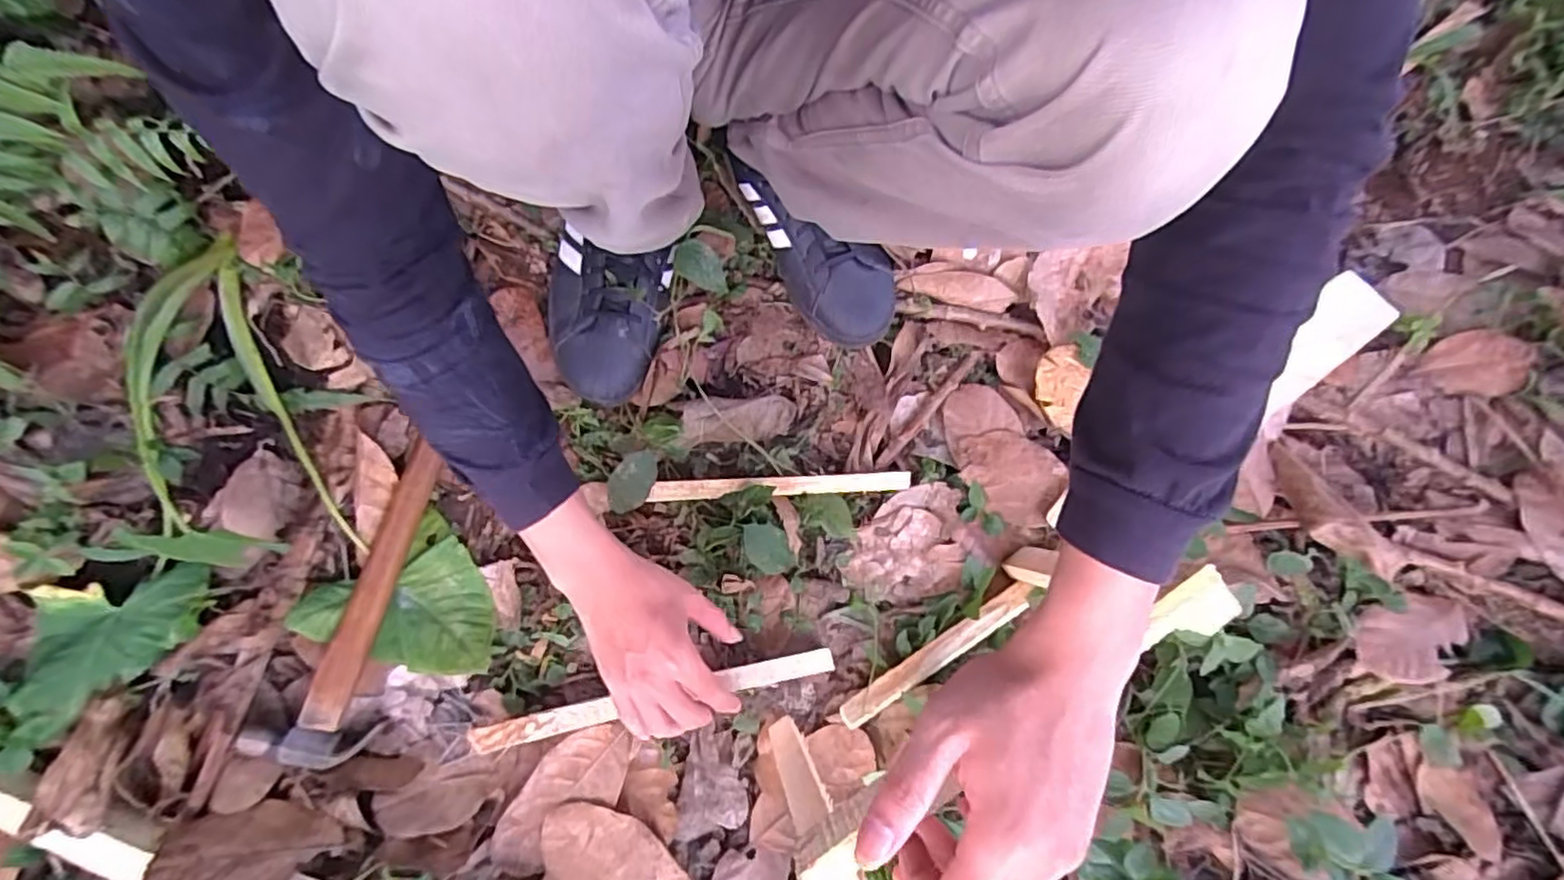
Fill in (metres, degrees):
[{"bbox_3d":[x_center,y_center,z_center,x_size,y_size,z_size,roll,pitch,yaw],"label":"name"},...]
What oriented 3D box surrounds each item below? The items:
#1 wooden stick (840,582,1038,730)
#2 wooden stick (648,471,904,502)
[{"bbox_3d":[0.132,0.180,0.577,0.188,0.017,0.023,-32,77,-11],"label":"wooden stick"},{"bbox_3d":[-0.001,0.039,0.607,0.227,0.013,0.017,-3,73,-3],"label":"wooden stick"}]

